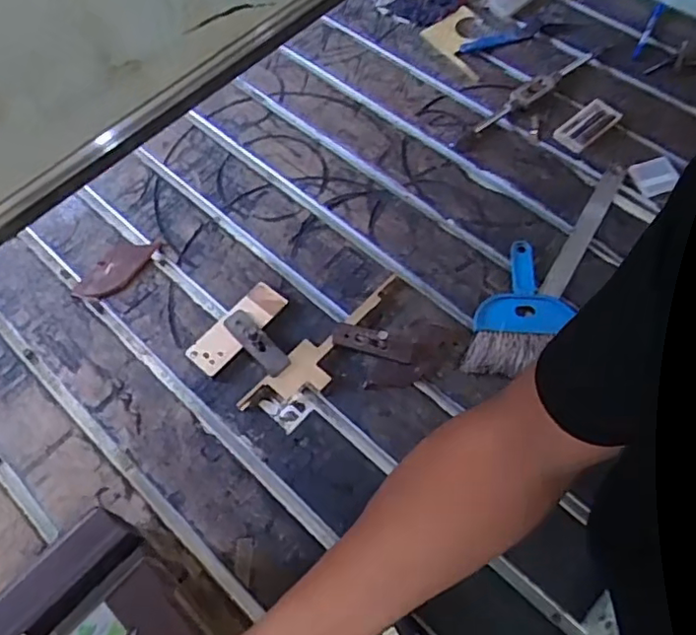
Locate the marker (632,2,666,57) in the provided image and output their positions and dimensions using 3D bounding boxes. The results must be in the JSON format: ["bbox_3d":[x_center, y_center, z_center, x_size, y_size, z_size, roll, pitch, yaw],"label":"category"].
[{"bbox_3d":[0.481,-0.458,0.950,0.013,0.012,0.126,26,72,15],"label":"marker"}]

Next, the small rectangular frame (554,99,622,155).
[{"bbox_3d":[0.350,-0.280,0.865,0.105,0.008,0.053,-40,68,-17],"label":"small rectangular frame"}]

